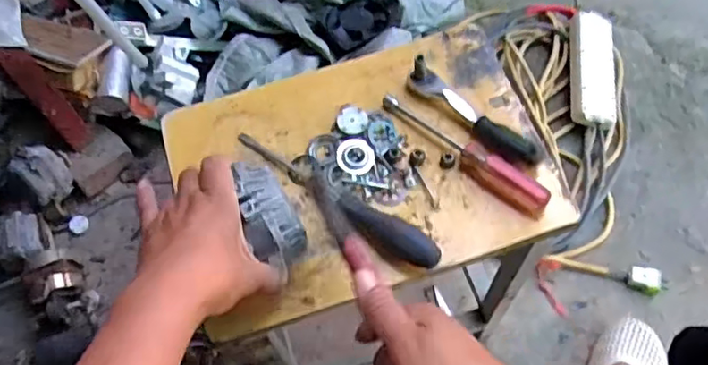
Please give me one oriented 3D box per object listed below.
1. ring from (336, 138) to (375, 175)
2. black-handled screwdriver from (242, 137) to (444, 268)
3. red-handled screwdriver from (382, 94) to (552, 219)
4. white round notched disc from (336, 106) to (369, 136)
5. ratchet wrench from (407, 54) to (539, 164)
[{"bbox_3d":[0.001,-0.024,0.563,0.034,0.006,0.035,-1,60,3],"label":"ring"},{"bbox_3d":[-0.017,0.011,0.539,0.212,0.026,0.041,31,67,19],"label":"black-handled screwdriver"},{"bbox_3d":[0.096,-0.029,0.555,0.177,0.020,0.024,37,69,21],"label":"red-handled screwdriver"},{"bbox_3d":[-0.001,-0.058,0.578,0.029,0.004,0.031,-1,60,3],"label":"white round notched disc"},{"bbox_3d":[0.110,-0.067,0.563,0.027,0.035,0.141,-41,66,-18],"label":"ratchet wrench"}]

